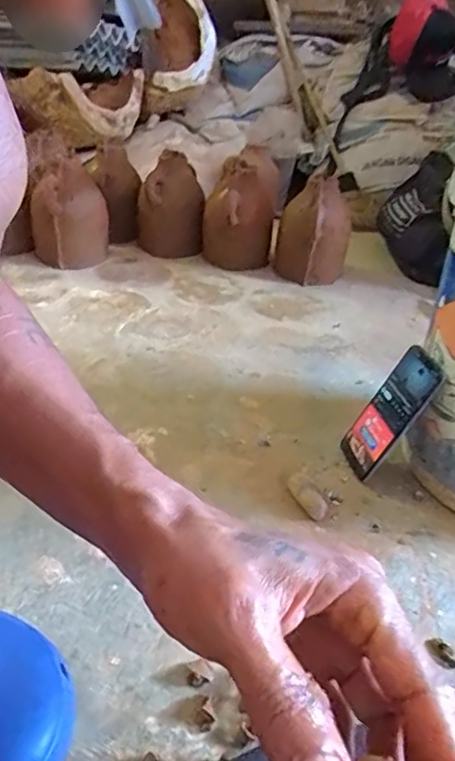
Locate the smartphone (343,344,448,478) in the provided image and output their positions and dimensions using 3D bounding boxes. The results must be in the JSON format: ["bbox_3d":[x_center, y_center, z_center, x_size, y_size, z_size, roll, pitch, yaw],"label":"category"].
[{"bbox_3d":[0.191,0.041,0.663,0.013,0.160,0.074,18,26,-26],"label":"smartphone"}]

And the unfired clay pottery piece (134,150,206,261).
[{"bbox_3d":[-0.123,-0.373,1.214,0.141,0.190,0.133,0,33,-8],"label":"unfired clay pottery piece"}]

